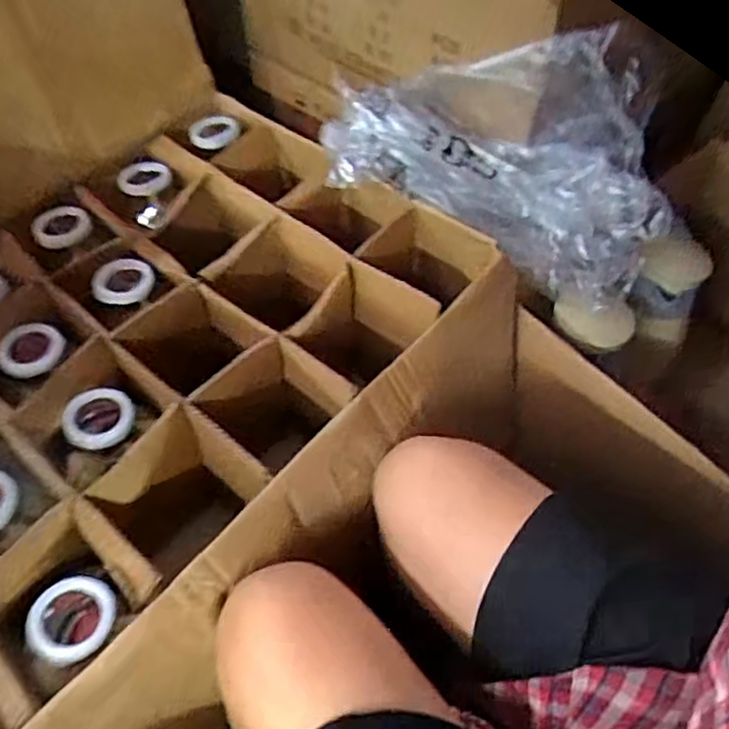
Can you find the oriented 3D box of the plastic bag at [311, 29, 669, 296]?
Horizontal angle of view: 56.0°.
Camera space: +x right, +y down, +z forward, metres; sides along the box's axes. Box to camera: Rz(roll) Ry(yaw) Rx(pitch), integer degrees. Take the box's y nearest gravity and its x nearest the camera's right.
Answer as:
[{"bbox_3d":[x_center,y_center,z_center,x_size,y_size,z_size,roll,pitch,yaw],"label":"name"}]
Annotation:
[{"bbox_3d":[0.141,-0.219,0.718,0.364,0.199,0.158,18,56,11],"label":"plastic bag"}]

